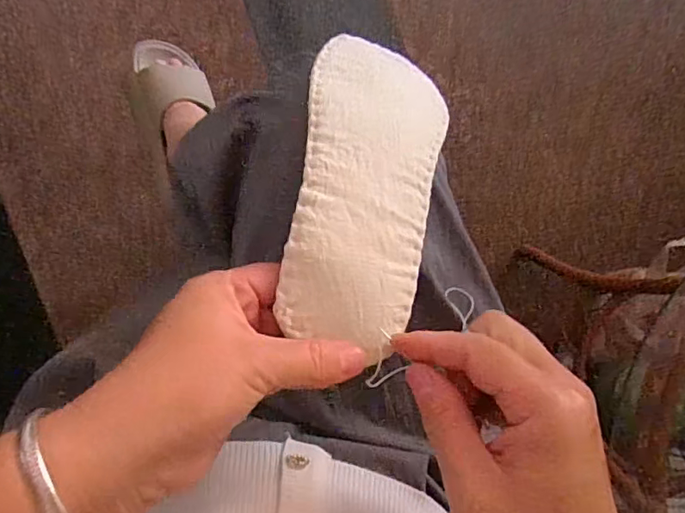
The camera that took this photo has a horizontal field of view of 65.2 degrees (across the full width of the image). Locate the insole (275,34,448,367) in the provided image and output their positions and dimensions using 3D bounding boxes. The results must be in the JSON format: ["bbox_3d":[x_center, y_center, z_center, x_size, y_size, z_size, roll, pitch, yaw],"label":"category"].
[{"bbox_3d":[0.015,-0.047,0.284,0.073,0.018,0.191,13,63,-6],"label":"insole"}]

